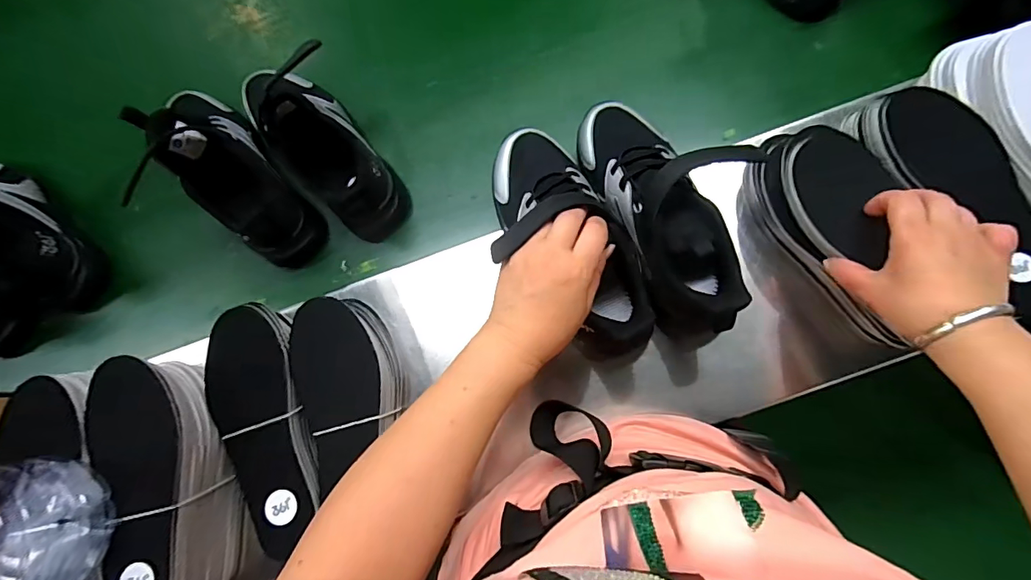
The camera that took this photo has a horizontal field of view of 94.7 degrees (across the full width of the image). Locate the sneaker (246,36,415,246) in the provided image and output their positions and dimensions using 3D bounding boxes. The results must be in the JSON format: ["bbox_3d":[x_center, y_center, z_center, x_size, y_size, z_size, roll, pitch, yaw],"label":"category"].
[{"bbox_3d":[-0.190,-0.144,0.456,0.091,0.103,0.203,-34,81,-1],"label":"sneaker"}]

